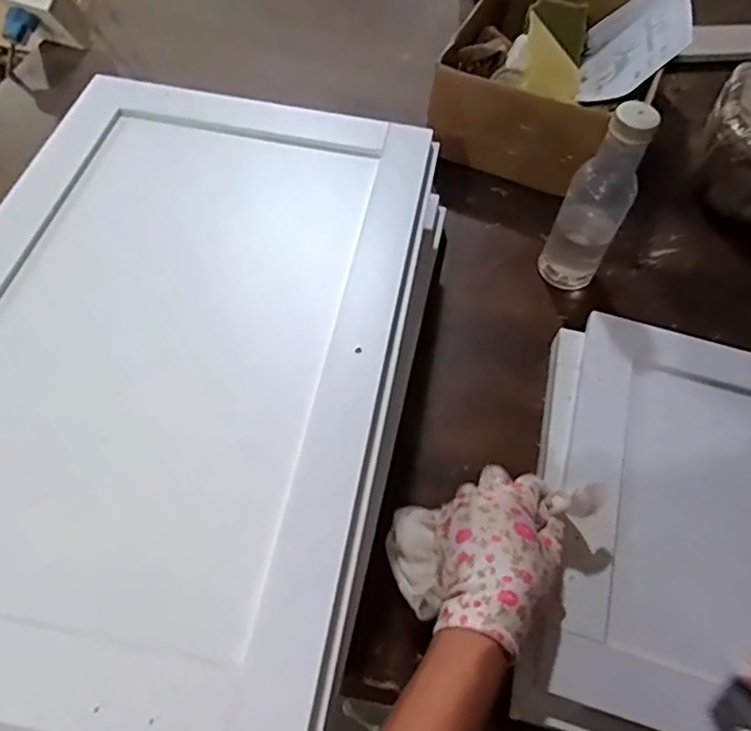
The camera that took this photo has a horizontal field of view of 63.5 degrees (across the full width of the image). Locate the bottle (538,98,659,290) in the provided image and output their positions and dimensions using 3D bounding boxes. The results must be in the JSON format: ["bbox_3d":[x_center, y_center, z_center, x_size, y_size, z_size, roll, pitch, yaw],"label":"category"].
[{"bbox_3d":[0.232,-0.175,0.636,0.066,0.222,0.063,24,63,14],"label":"bottle"}]

